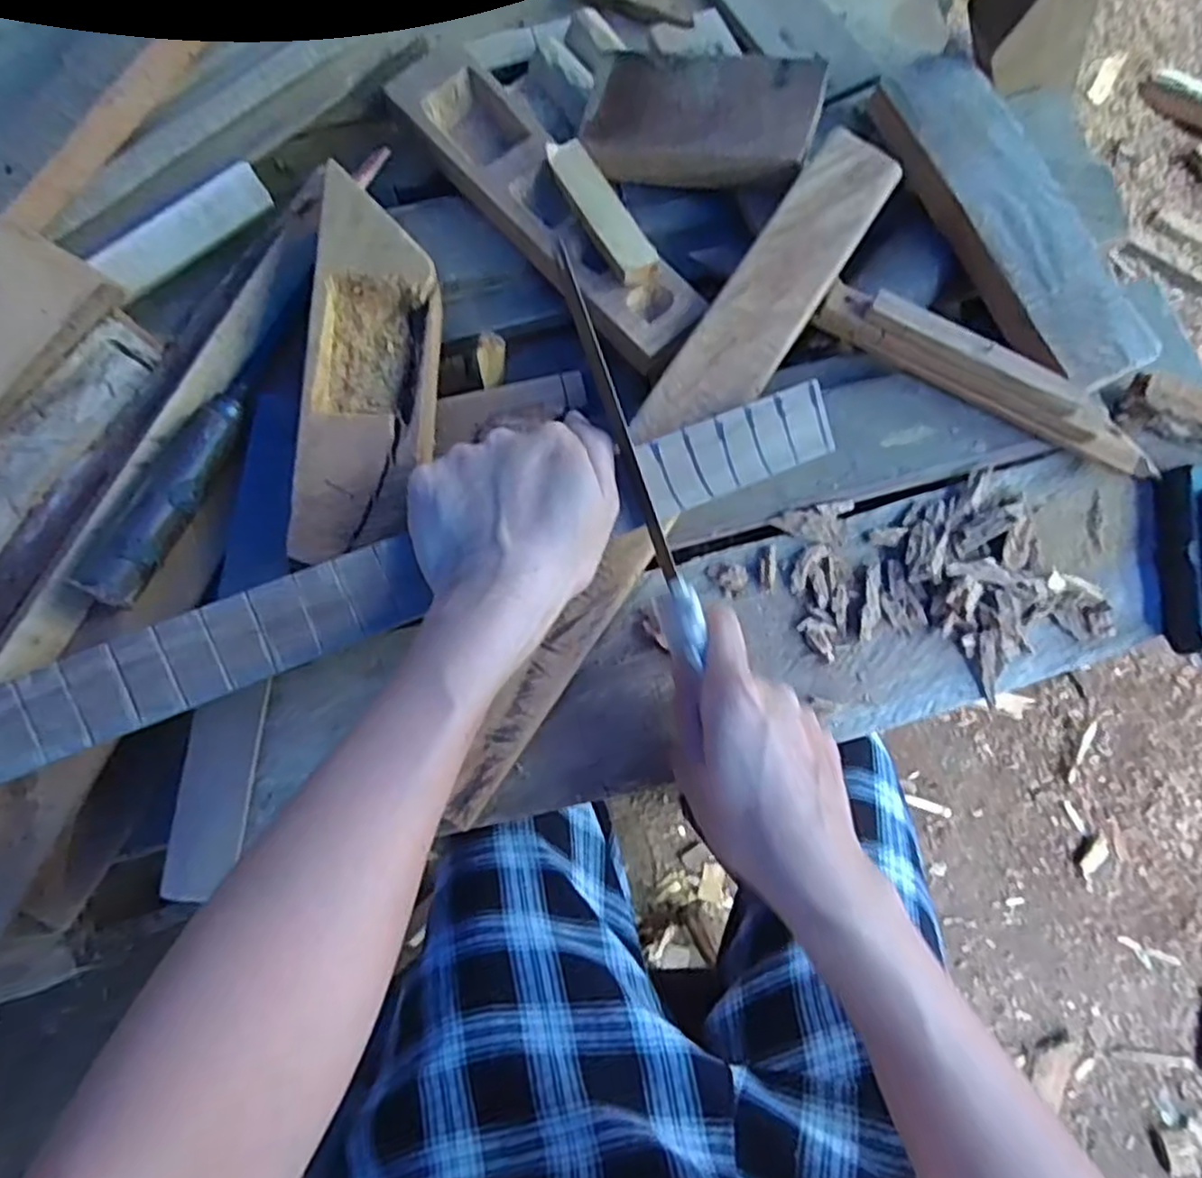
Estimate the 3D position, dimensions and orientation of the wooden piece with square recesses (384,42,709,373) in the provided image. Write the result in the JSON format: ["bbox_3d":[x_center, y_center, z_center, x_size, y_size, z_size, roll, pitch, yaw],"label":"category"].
[{"bbox_3d":[-0.037,-0.241,0.444,0.060,0.028,0.258,-37,78,-9],"label":"wooden piece with square recesses"}]

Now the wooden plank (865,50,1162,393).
[{"bbox_3d":[0.244,-0.222,0.426,0.070,0.024,0.227,-26,76,-7],"label":"wooden plank"}]

